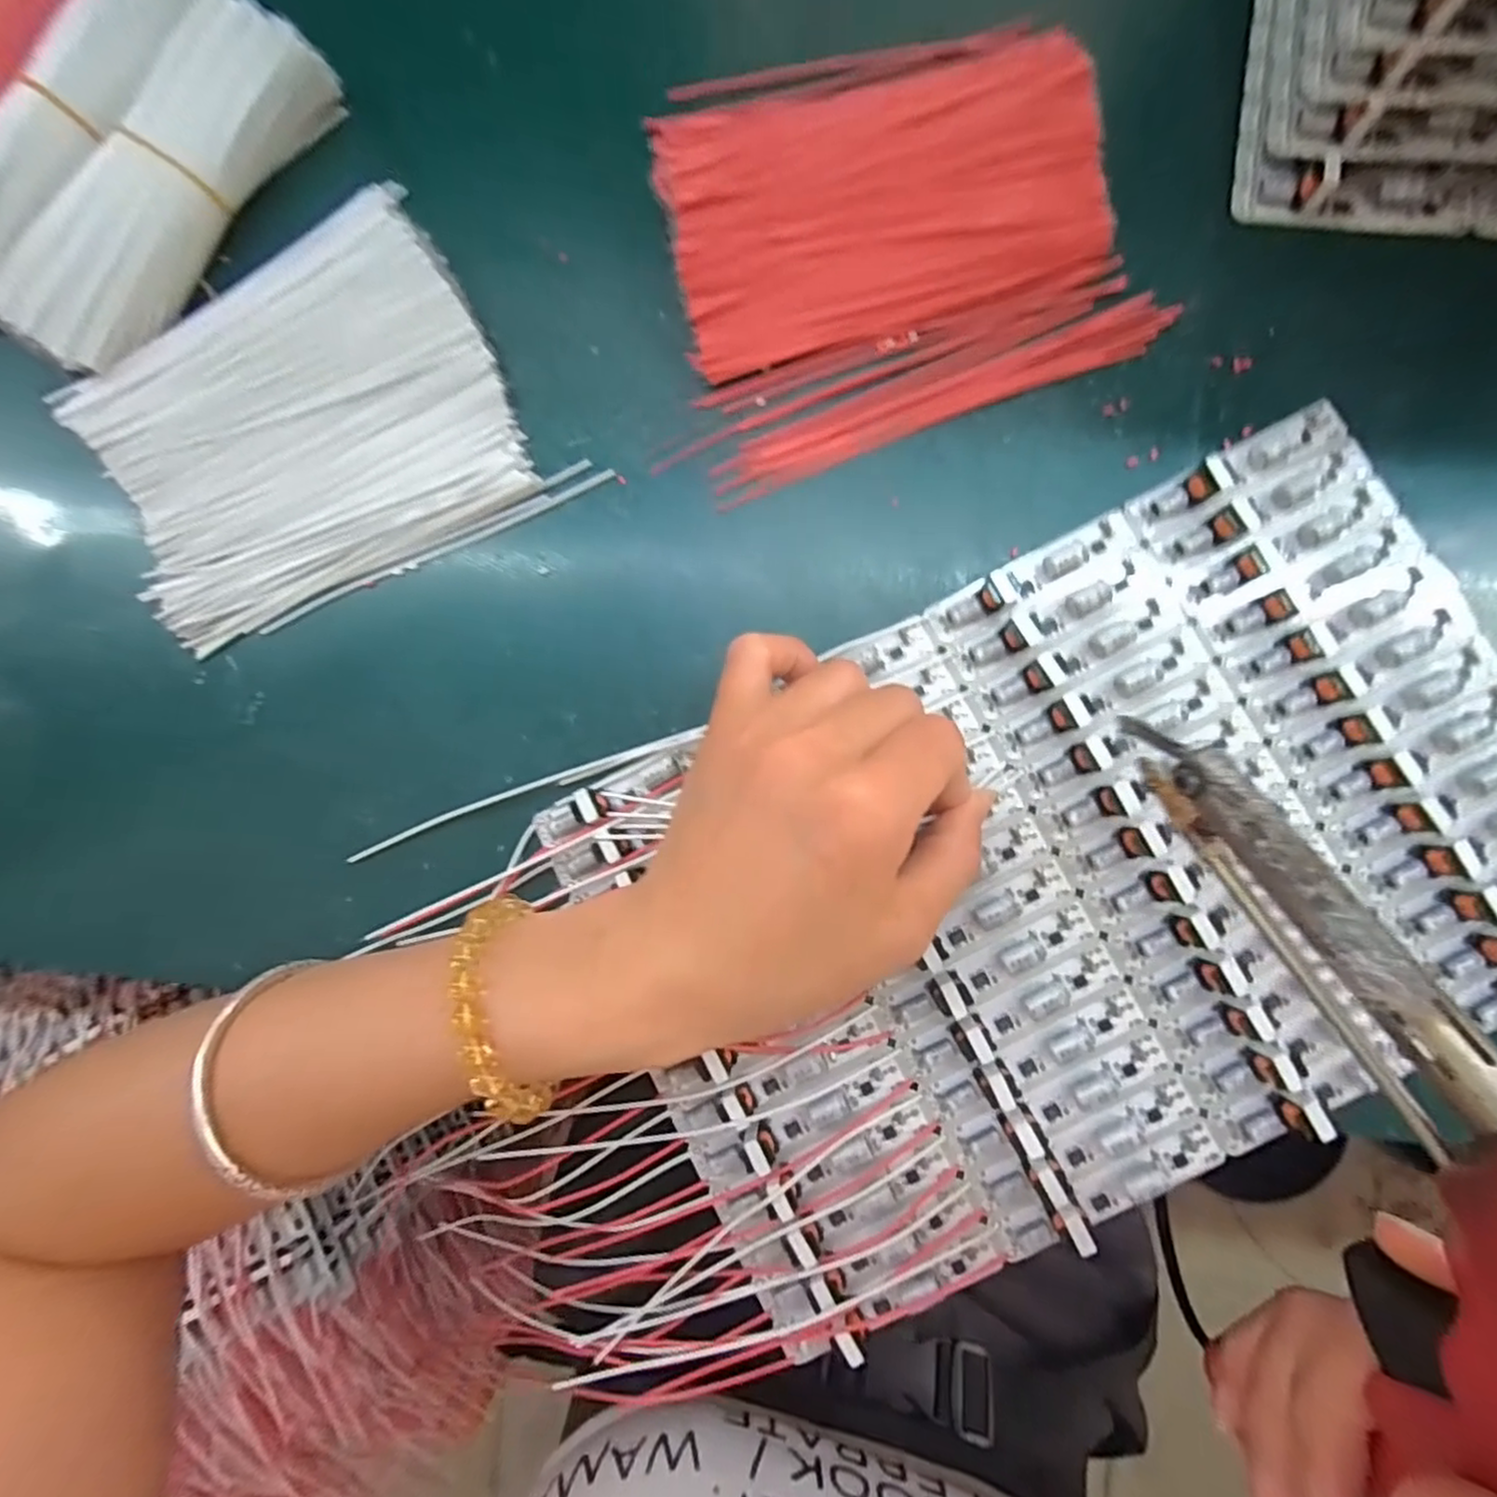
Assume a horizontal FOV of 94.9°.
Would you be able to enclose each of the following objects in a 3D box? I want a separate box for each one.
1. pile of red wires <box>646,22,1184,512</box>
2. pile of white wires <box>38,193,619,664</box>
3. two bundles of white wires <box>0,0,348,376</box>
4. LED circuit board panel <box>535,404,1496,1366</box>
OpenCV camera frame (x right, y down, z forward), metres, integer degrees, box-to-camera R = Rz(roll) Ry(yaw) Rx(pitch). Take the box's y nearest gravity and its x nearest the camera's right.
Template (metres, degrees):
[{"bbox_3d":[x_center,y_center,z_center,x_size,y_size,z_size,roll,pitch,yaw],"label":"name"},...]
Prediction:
[{"bbox_3d":[0.042,-0.184,0.240,0.159,0.016,0.149,-20,84,3],"label":"pile of red wires"},{"bbox_3d":[-0.163,-0.113,0.255,0.154,0.010,0.142,-35,84,1],"label":"pile of white wires"},{"bbox_3d":[-0.235,-0.221,0.253,0.080,0.026,0.147,34,89,6],"label":"two bundles of white wires"},{"bbox_3d":[0.105,0.039,0.217,0.297,0.016,0.192,-28,84,2],"label":"LED circuit board panel"}]

